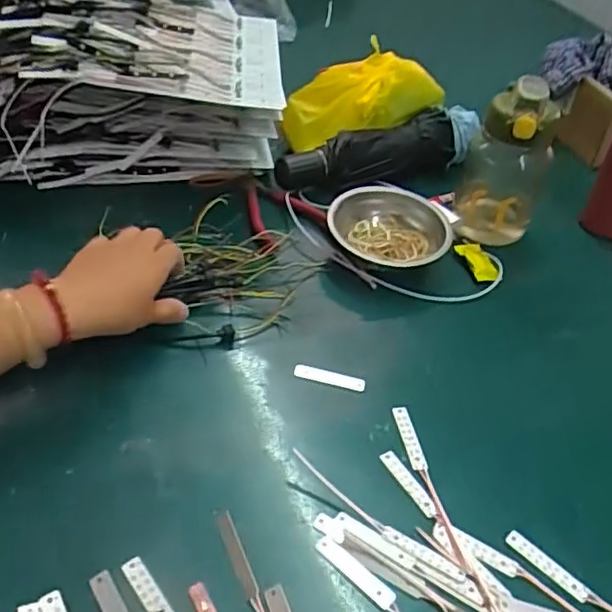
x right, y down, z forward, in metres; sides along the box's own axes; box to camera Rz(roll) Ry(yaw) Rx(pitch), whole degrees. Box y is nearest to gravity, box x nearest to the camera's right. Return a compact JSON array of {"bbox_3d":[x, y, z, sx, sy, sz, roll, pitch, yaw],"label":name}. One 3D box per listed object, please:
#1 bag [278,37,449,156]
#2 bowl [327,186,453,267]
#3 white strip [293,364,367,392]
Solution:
[{"bbox_3d":[0.066,-0.254,0.765,0.197,0.072,0.094,-18,45,0],"label":"bag"},{"bbox_3d":[0.087,-0.081,0.669,0.122,0.046,0.122,7,42,-6],"label":"bowl"},{"bbox_3d":[0.020,0.060,0.535,0.061,0.004,0.012,15,42,4],"label":"white strip"}]

